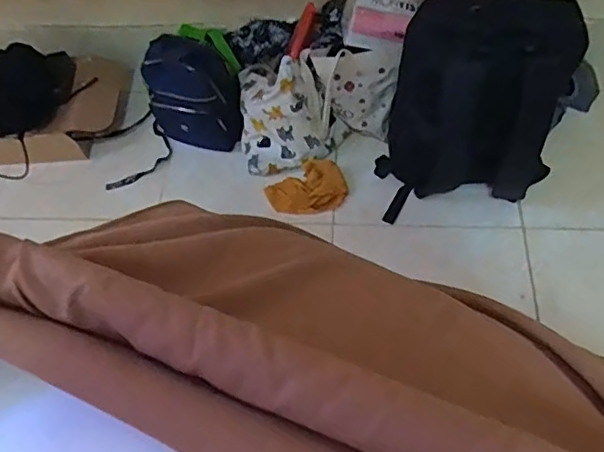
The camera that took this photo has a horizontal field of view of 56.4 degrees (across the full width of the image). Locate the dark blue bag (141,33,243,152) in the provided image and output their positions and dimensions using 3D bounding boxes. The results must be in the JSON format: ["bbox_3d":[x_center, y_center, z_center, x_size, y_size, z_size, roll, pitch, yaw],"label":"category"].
[{"bbox_3d":[-0.231,-0.286,1.218,0.198,0.219,0.109,19,61,16],"label":"dark blue bag"}]

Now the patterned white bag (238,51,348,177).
[{"bbox_3d":[-0.030,-0.245,1.212,0.213,0.217,0.187,7,59,9],"label":"patterned white bag"}]

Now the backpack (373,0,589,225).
[{"bbox_3d":[0.310,-0.200,1.041,0.292,0.401,0.158,10,59,11],"label":"backpack"}]

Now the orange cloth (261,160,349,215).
[{"bbox_3d":[0.011,-0.079,1.225,0.160,0.031,0.116,-24,59,-10],"label":"orange cloth"}]

